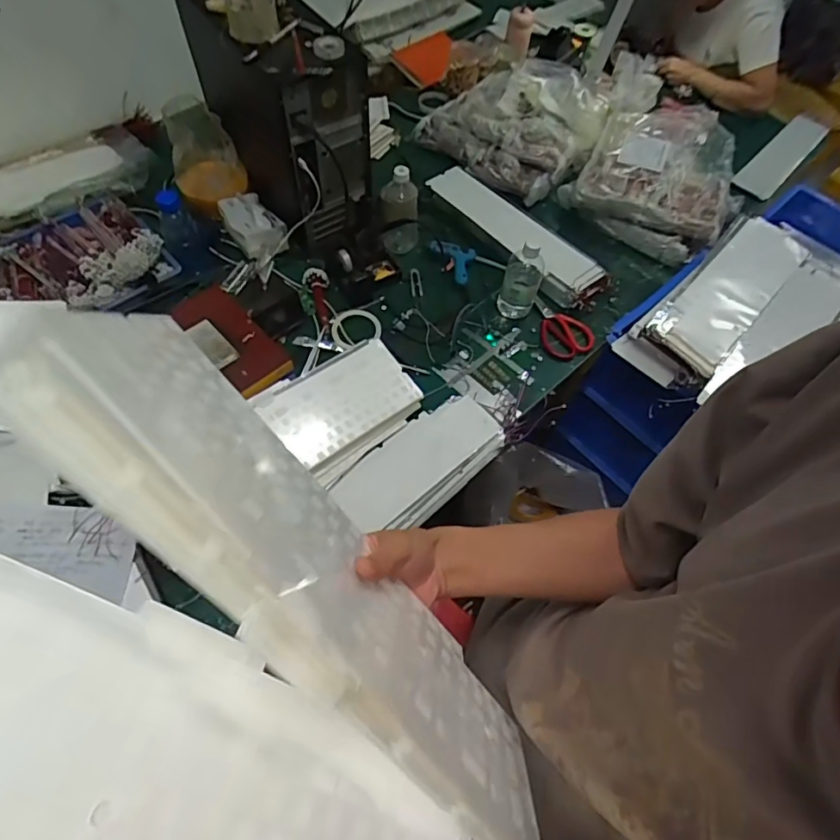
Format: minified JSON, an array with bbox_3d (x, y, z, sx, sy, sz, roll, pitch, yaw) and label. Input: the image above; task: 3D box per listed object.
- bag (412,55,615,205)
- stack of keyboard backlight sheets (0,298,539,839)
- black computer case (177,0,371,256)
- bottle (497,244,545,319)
[{"bbox_3d":[0.247,-0.745,1.305,0.381,0.110,0.442,38,65,17],"label":"bag"},{"bbox_3d":[-0.068,0.093,0.353,0.024,0.168,0.433,-39,102,16],"label":"stack of keyboard backlight sheets"},{"bbox_3d":[-0.272,-0.615,1.049,0.192,0.317,0.418,-34,68,-20],"label":"black computer case"},{"bbox_3d":[0.201,-0.280,1.040,0.073,0.153,0.079,19,61,7],"label":"bottle"}]

